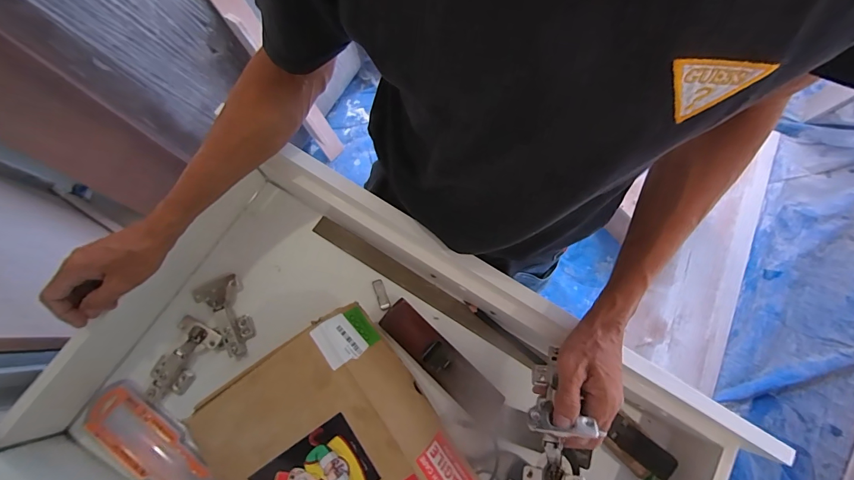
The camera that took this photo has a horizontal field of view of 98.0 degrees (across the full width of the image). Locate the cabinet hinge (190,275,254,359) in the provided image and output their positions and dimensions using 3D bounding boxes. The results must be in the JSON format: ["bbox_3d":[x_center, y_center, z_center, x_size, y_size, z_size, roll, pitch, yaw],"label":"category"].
[{"bbox_3d":[-0.277,0.106,0.517,0.058,0.027,0.116,-30,78,-9],"label":"cabinet hinge"}]

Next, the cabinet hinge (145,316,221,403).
[{"bbox_3d":[-0.336,0.164,0.500,0.057,0.028,0.115,30,76,6],"label":"cabinet hinge"}]

